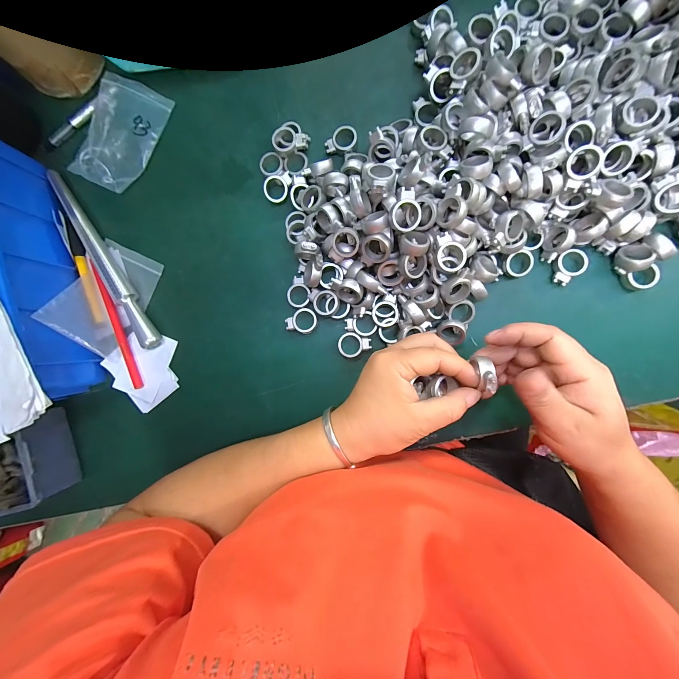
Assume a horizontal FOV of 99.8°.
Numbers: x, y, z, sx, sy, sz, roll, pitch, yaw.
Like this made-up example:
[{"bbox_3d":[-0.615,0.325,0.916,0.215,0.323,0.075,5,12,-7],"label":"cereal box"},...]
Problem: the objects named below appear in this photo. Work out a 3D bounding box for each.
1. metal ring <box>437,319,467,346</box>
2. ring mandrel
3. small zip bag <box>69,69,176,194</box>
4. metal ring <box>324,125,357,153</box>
[{"bbox_3d":[0.108,-0.007,0.278,0.024,0.015,0.024,0,90,7],"label":"metal ring"},{"bbox_3d":[-0.264,-0.088,0.323,0.016,0.024,0.226,-34,86,5],"label":"ring mandrel"},{"bbox_3d":[-0.248,-0.232,0.322,0.079,0.014,0.121,23,90,-1],"label":"small zip bag"},{"bbox_3d":[0.001,-0.209,0.299,0.034,0.014,0.026,-23,87,6],"label":"metal ring"}]

